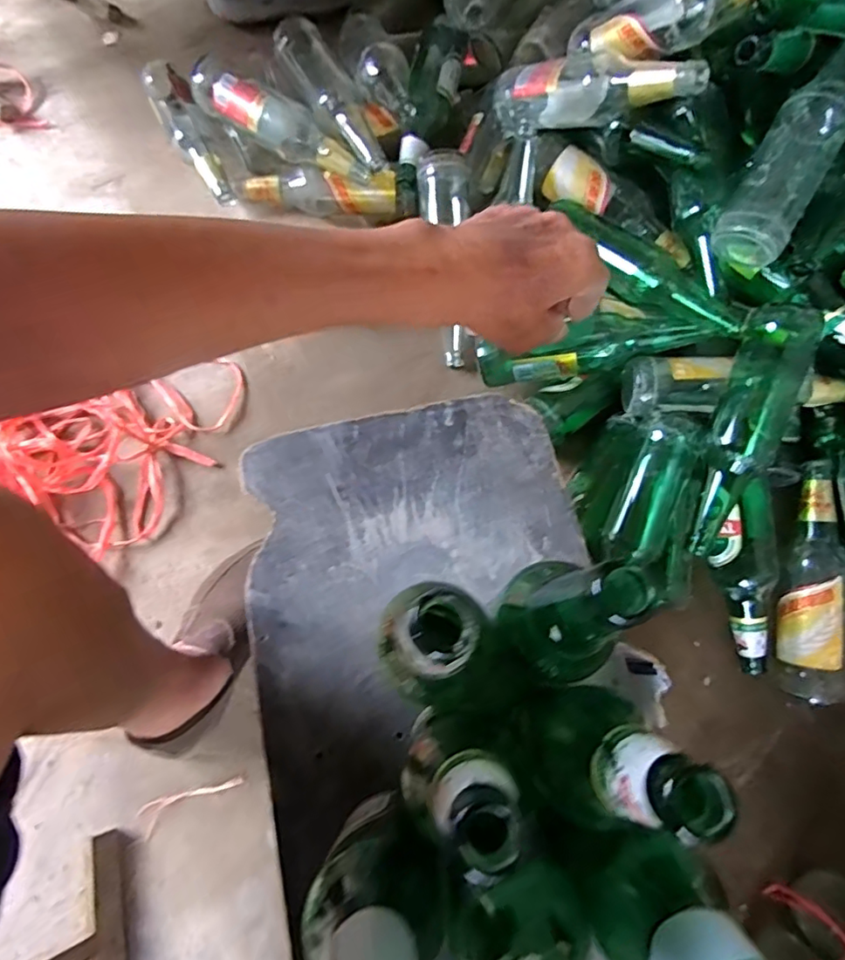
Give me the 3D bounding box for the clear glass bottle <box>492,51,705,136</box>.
[{"bbox_3d":[0.187,-0.443,0.626,0.063,0.072,0.276,-47,44,-10],"label":"clear glass bottle"}]

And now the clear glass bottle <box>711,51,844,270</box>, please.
[{"bbox_3d":[0.387,-0.336,0.573,0.071,0.061,0.232,30,92,9],"label":"clear glass bottle"}]

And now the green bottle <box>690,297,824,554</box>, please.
[{"bbox_3d":[0.344,-0.047,0.576,0.084,0.061,0.266,21,92,7],"label":"green bottle"}]

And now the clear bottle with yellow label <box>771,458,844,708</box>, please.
[{"bbox_3d":[0.438,0.115,0.621,0.062,0.059,0.260,4,75,3],"label":"clear bottle with yellow label"}]

